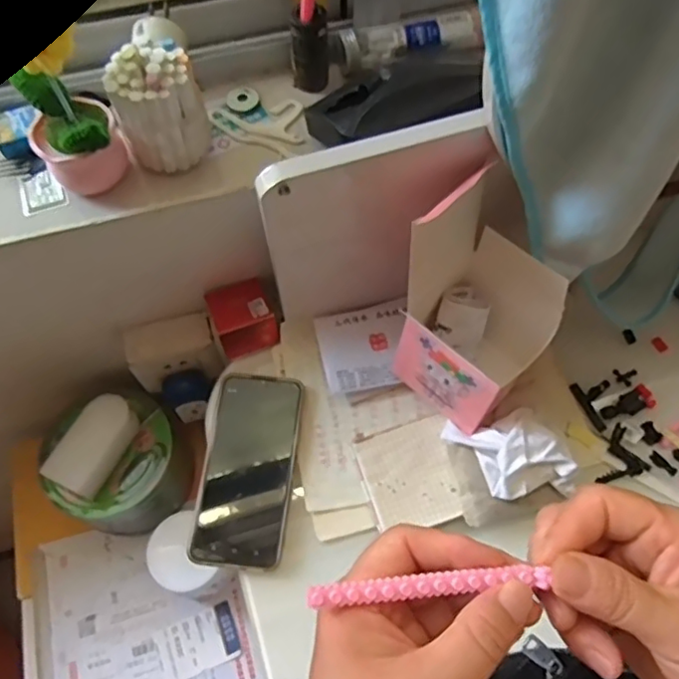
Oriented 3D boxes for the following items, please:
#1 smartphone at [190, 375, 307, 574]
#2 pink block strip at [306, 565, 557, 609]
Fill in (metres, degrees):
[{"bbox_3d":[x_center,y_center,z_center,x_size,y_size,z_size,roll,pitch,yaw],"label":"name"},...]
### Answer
[{"bbox_3d":[-0.077,0.109,0.509,0.077,0.014,0.161,4,65,2],"label":"smartphone"},{"bbox_3d":[0.035,0.097,0.231,0.093,0.004,0.009,-4,64,-6],"label":"pink block strip"}]

